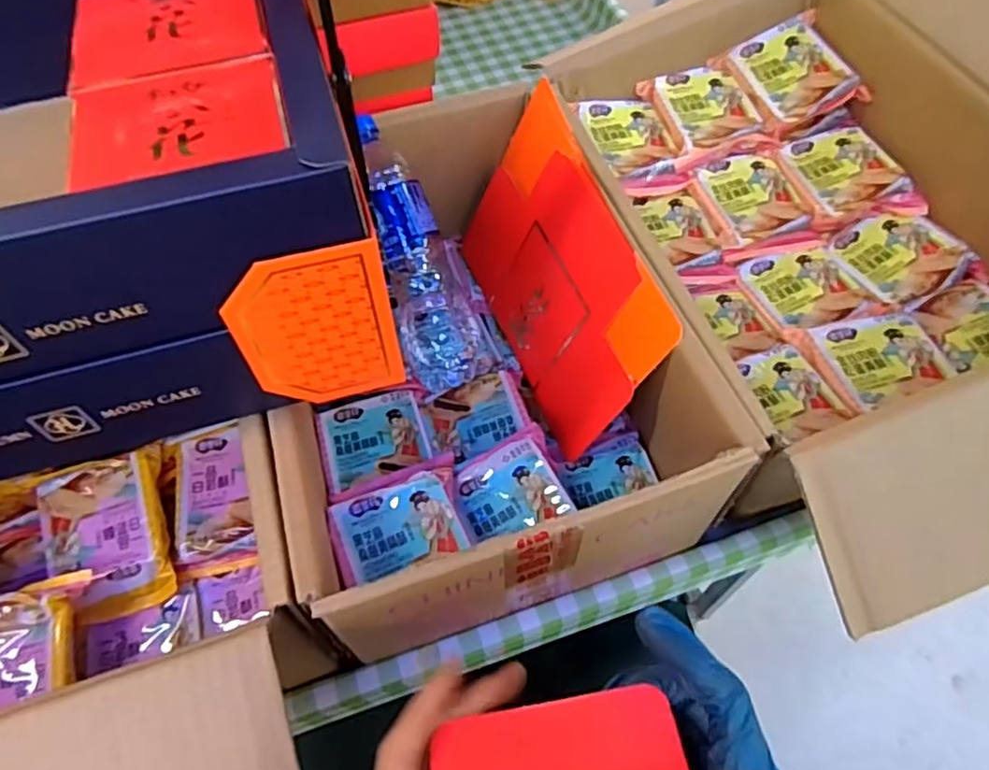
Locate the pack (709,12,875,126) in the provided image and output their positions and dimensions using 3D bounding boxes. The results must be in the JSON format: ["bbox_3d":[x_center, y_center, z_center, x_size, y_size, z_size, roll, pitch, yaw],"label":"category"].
[{"bbox_3d":[0.272,-0.289,0.610,0.098,0.019,0.103,-20,71,2],"label":"pack"}]

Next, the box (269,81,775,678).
[{"bbox_3d":[-0.026,-0.035,0.516,0.275,0.150,0.391,-16,59,-9],"label":"box"}]

